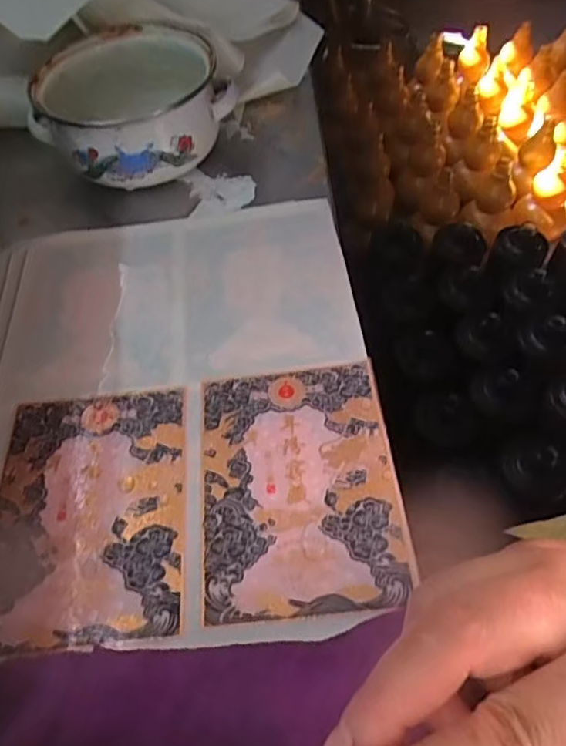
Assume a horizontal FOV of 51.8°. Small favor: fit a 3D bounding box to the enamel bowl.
[{"bbox_3d":[-0.123,-0.211,0.459,0.138,0.071,0.145,-1,53,2],"label":"enamel bowl"}]

